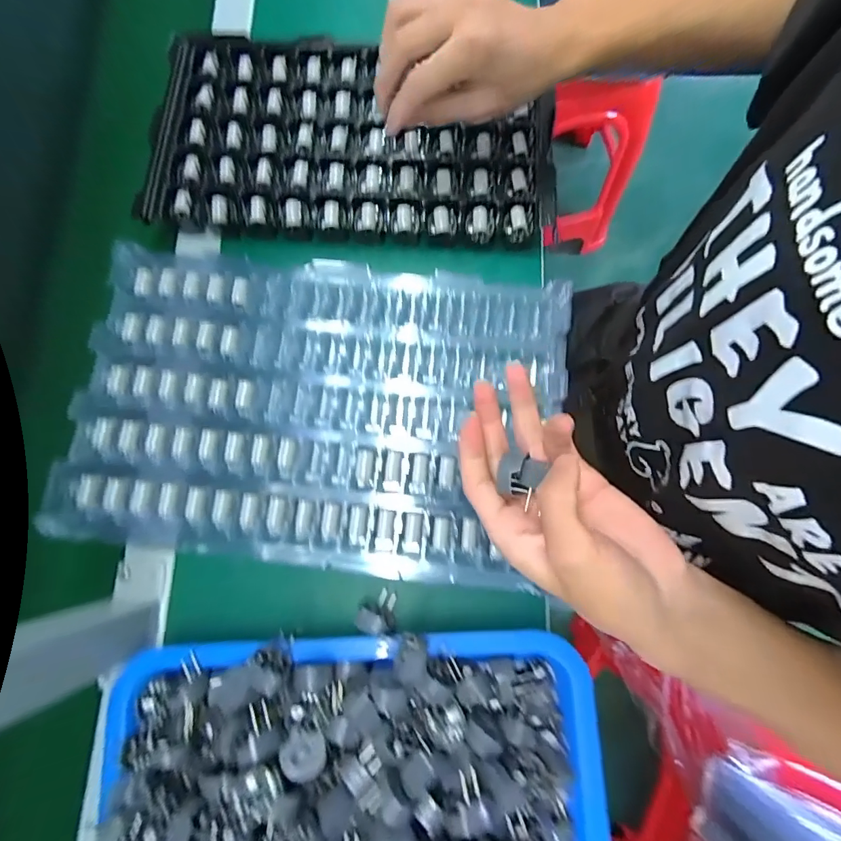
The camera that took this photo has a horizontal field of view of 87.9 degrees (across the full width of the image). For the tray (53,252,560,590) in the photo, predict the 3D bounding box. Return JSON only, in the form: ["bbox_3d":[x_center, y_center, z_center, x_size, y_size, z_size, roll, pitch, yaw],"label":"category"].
[{"bbox_3d":[-0.077,-0.013,0.330,0.355,0.018,0.230,6,76,1],"label":"tray"}]

